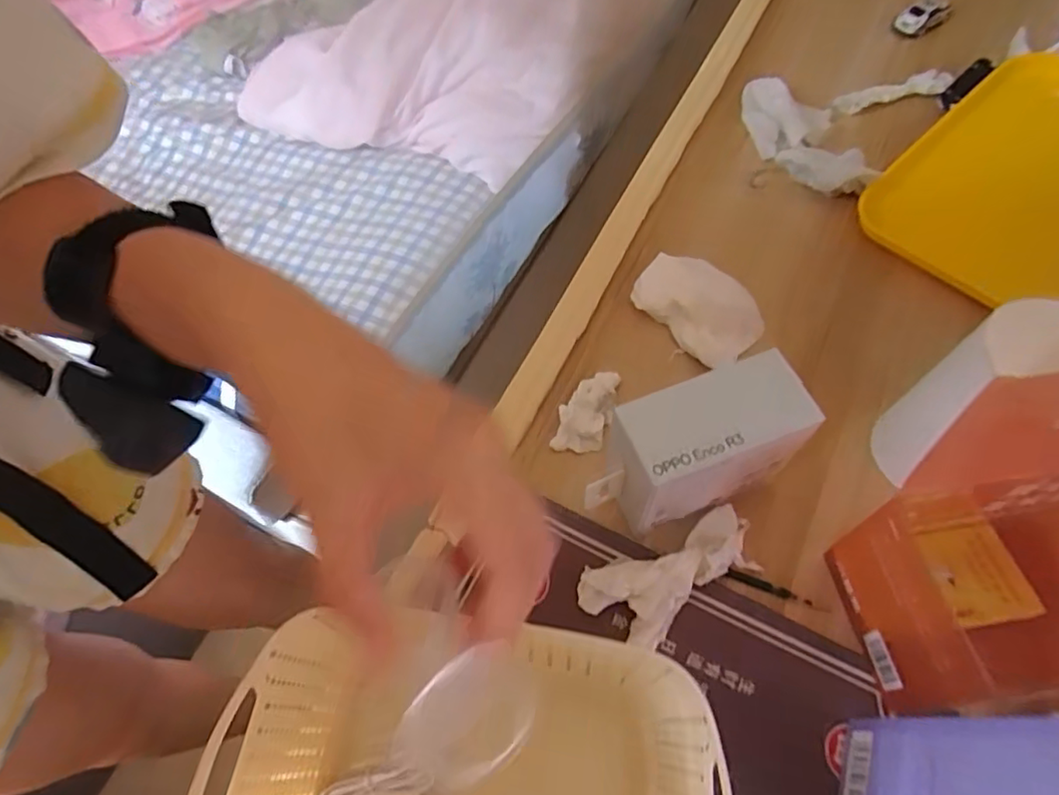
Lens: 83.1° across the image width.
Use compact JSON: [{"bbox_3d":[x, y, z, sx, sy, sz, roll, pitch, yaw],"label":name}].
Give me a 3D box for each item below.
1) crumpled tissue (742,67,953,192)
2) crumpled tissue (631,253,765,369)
[{"bbox_3d":[0.277,-0.270,0.548,0.145,0.033,0.194,37,70,20],"label":"crumpled tissue"},{"bbox_3d":[0.128,-0.071,0.453,0.061,0.017,0.098,-40,67,-16],"label":"crumpled tissue"}]

